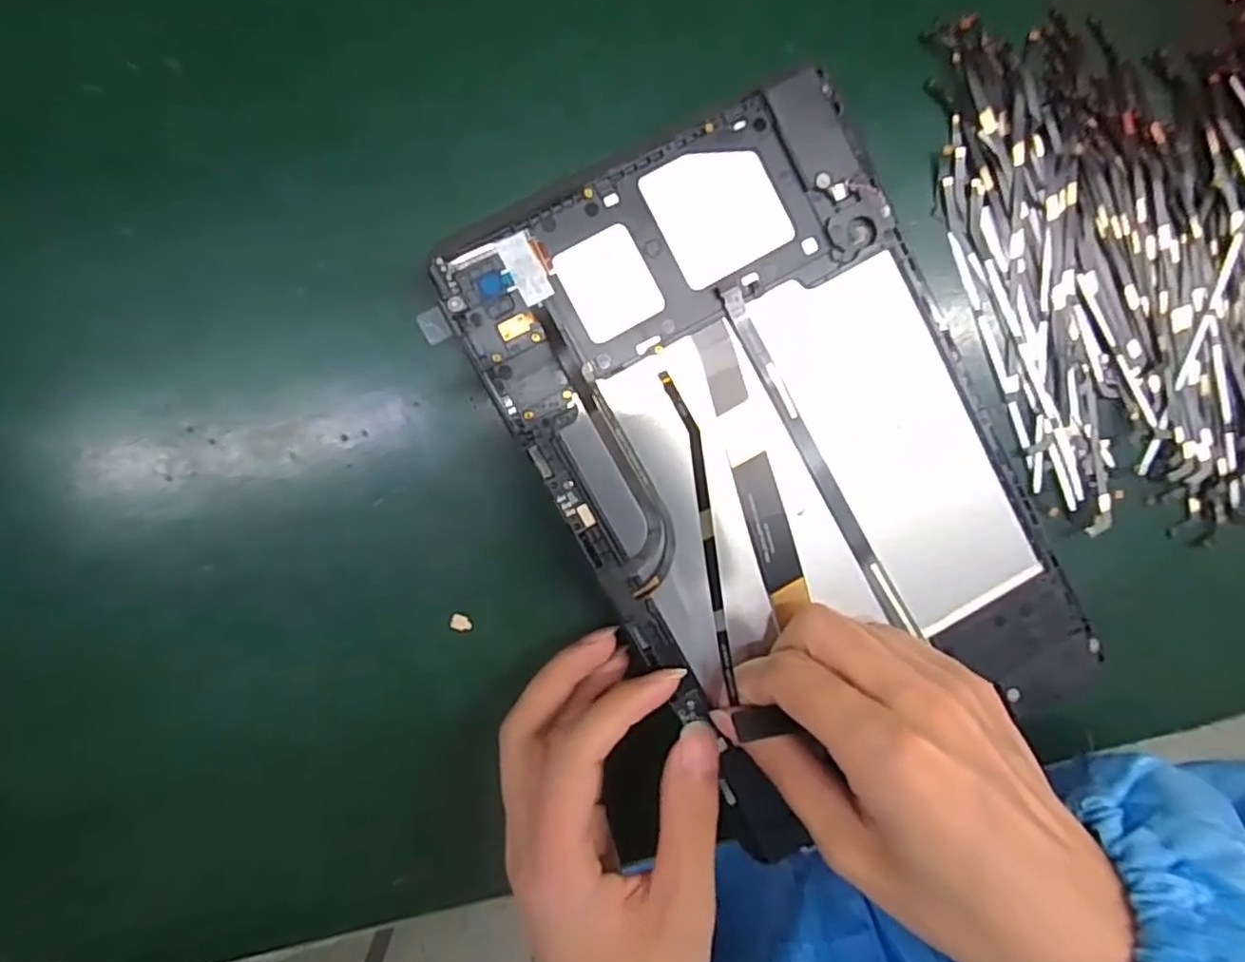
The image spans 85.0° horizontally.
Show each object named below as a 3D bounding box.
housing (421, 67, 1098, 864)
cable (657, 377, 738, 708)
[{"bbox_3d":[0.056,-0.006,0.236,0.152,0.009,0.229,-32,96,-4],"label":"housing"},{"bbox_3d":[0.023,0.019,0.184,0.006,0.005,0.100,-15,116,-6],"label":"cable"}]

